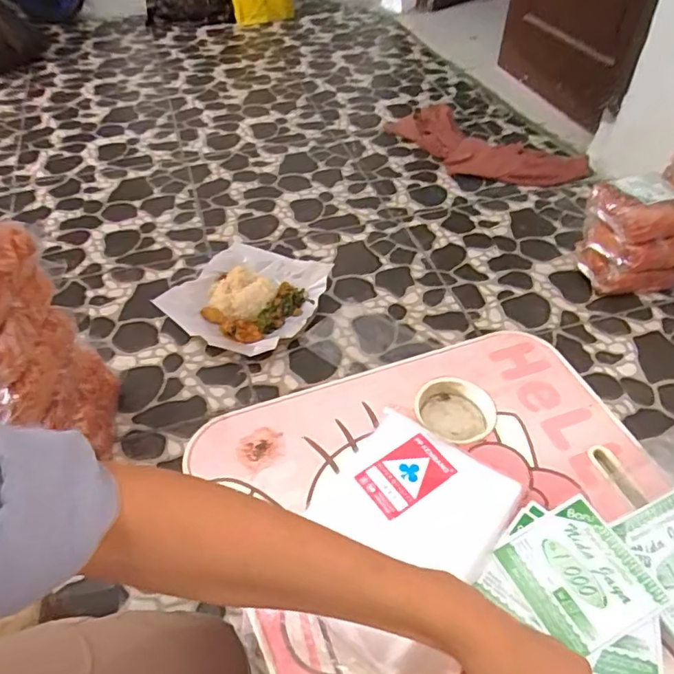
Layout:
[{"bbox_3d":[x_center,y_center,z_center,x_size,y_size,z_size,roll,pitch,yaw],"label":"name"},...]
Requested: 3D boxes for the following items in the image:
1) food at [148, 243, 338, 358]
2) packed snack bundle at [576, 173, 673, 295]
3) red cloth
[{"bbox_3d":[-0.160,-0.084,0.939,0.230,0.045,0.243,21,52,19],"label":"food"},{"bbox_3d":[0.546,-0.181,0.939,0.165,0.179,0.134,-11,48,-8],"label":"packed snack bundle"},{"bbox_3d":[0.349,-0.474,1.285,0.234,0.055,0.475,-33,55,-25],"label":"red cloth"}]

